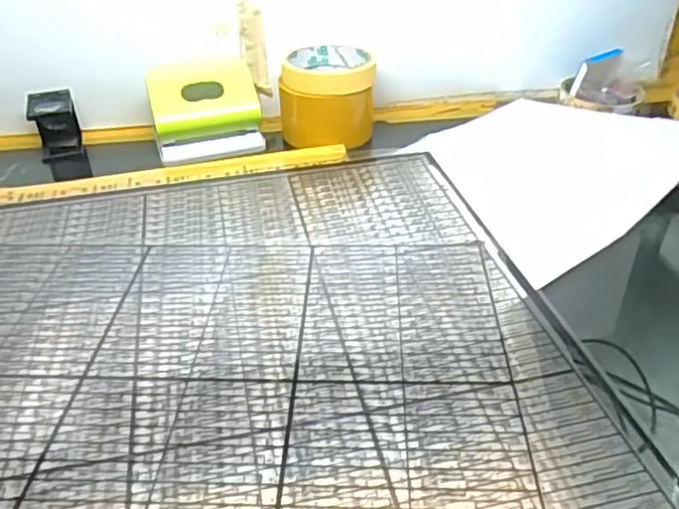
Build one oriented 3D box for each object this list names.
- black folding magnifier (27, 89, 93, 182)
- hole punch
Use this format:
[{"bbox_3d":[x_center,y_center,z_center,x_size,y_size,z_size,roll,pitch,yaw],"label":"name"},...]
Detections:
[{"bbox_3d":[-0.276,-0.112,0.628,0.042,0.092,0.034,-14,38,-17],"label":"black folding magnifier"},{"bbox_3d":[-0.126,-0.139,0.598,0.099,0.070,0.060,-8,36,-10],"label":"hole punch"}]

